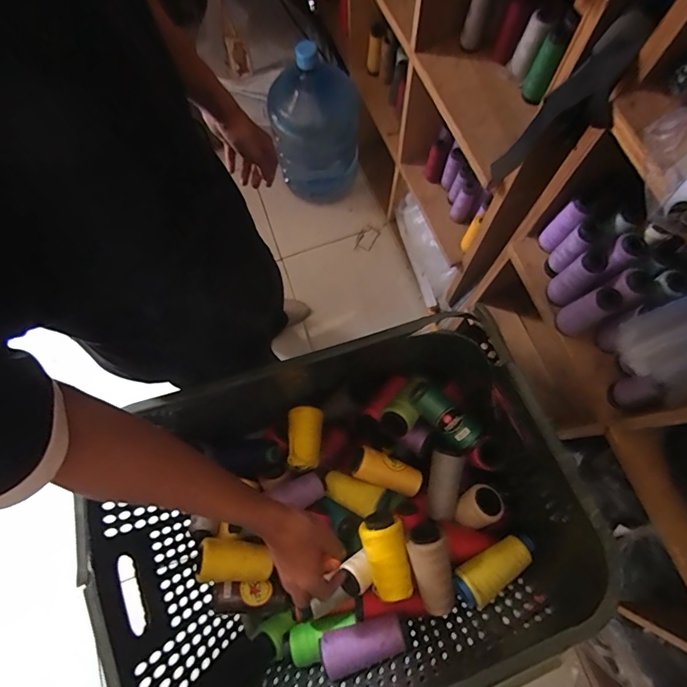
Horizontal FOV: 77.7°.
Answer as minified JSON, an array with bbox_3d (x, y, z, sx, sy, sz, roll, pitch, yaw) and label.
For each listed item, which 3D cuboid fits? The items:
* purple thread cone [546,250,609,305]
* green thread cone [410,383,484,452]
[{"bbox_3d":[0.346,-0.098,0.635,0.045,0.107,0.044,42,79,12],"label":"purple thread cone"},{"bbox_3d":[0.154,0.108,0.640,0.047,0.038,0.113,-43,77,-10],"label":"green thread cone"}]

